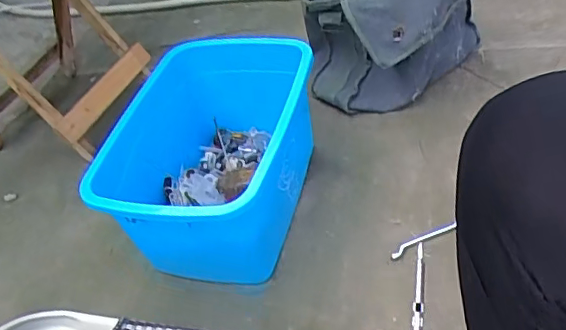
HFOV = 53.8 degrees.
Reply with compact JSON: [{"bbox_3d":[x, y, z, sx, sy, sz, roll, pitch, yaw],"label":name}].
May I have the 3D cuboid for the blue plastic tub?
[{"bbox_3d":[-0.119,-0.011,0.931,0.304,0.242,0.377,10,45,8],"label":"blue plastic tub"}]

